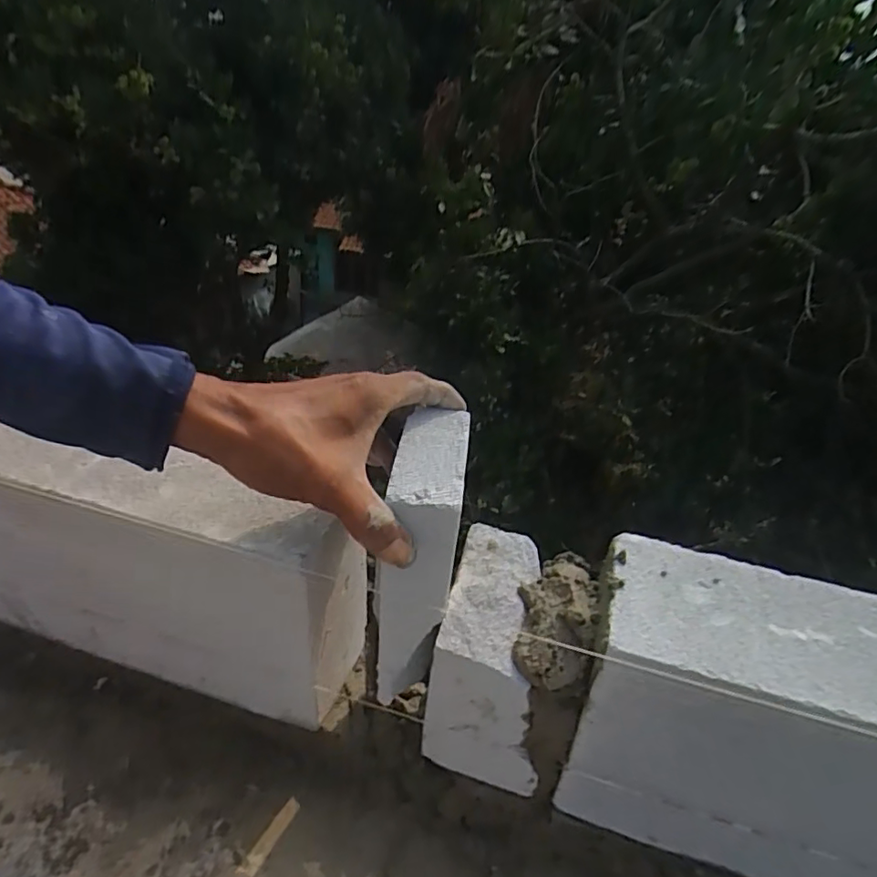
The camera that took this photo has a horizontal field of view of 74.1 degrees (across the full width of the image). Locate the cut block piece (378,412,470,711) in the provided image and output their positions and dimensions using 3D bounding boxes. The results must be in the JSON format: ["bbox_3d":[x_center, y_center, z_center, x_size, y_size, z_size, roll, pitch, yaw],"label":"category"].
[{"bbox_3d":[-0.009,0.079,0.386,0.043,0.170,0.107,8,37,6],"label":"cut block piece"}]

